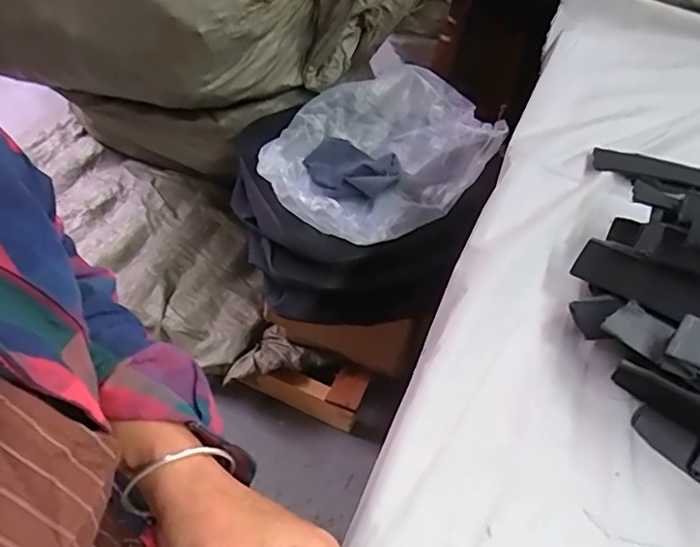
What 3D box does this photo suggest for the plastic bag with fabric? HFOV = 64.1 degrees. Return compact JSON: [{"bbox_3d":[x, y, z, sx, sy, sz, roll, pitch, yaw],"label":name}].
[{"bbox_3d":[0.048,-0.227,1.018,0.404,0.098,0.337,-25,55,-24],"label":"plastic bag with fabric"}]

